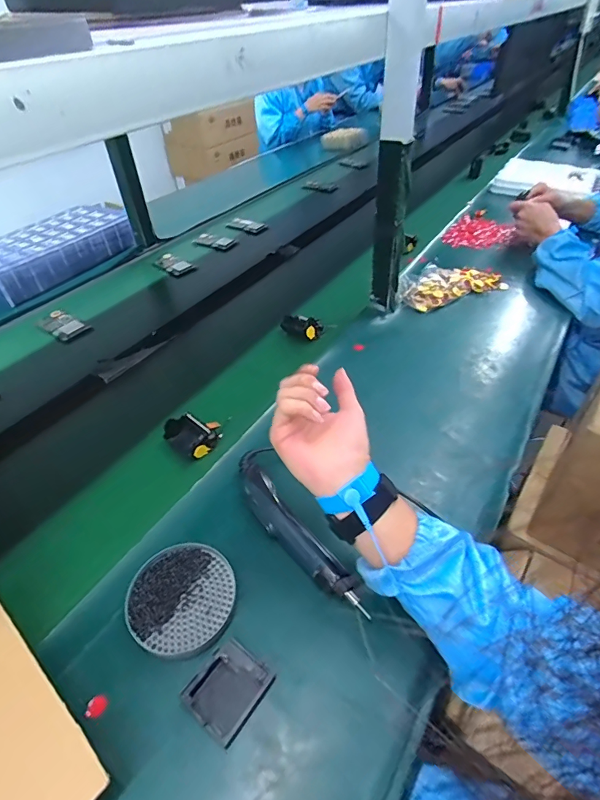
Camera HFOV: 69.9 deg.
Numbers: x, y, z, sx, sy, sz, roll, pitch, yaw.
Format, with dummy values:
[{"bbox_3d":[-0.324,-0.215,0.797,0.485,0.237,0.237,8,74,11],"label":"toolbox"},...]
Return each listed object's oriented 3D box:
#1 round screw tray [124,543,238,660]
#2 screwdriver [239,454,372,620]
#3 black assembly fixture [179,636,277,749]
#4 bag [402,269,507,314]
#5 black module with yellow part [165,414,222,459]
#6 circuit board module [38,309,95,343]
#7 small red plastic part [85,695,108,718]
[{"bbox_3d":[-0.128,0.213,0.467,0.111,0.015,0.114,-2,43,2],"label":"round screw tray"},{"bbox_3d":[-0.014,0.148,0.508,0.042,0.027,0.238,-28,48,-25],"label":"screwdriver"},{"bbox_3d":[-0.068,0.273,0.410,0.061,0.016,0.070,26,50,27],"label":"black assembly fixture"},{"bbox_3d":[0.325,-0.257,0.924,0.250,0.045,0.112,-19,45,-16],"label":"bag"},{"bbox_3d":[-0.158,0.050,0.645,0.067,0.032,0.075,32,53,32],"label":"black module with yellow part"},{"bbox_3d":[-0.503,-0.158,0.908,0.112,0.015,0.067,21,48,24],"label":"circuit board module"},{"bbox_3d":[-0.193,0.291,0.408,0.017,0.005,0.017,-3,42,2],"label":"small red plastic part"}]

